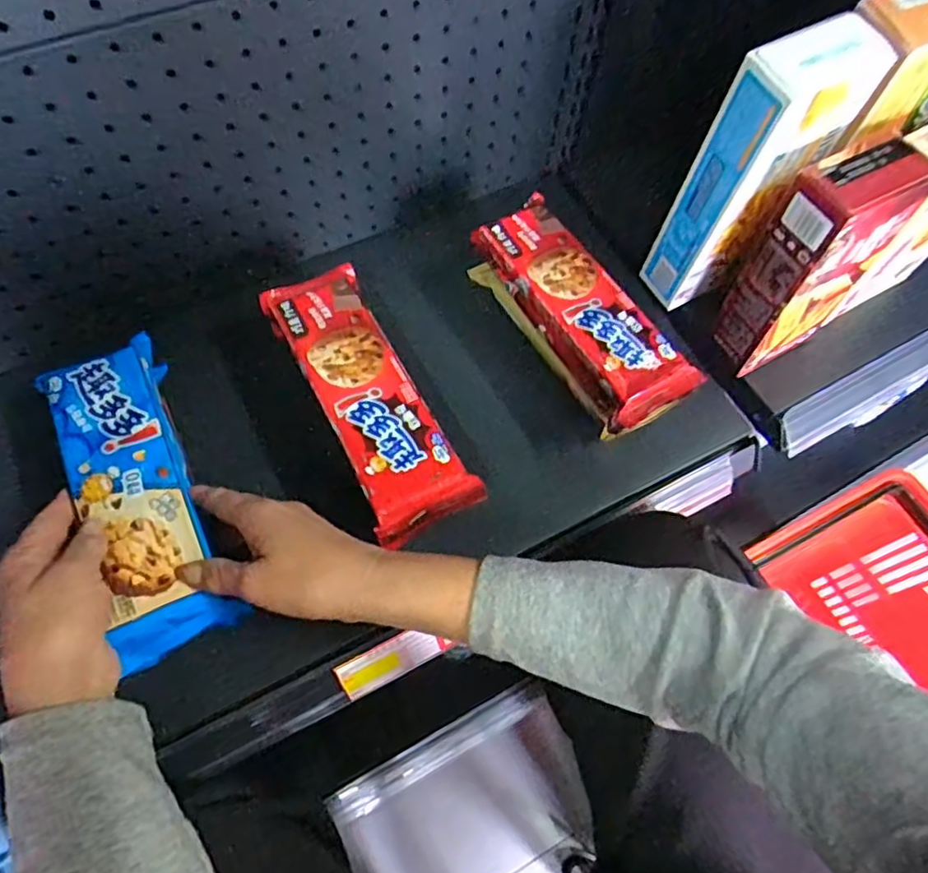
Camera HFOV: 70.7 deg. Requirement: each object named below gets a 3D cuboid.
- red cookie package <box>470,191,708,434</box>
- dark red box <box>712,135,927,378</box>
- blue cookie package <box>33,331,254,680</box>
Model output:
[{"bbox_3d":[0.096,-0.105,0.546,0.076,0.043,0.216,-31,69,-16],"label":"red cookie package"},{"bbox_3d":[0.272,-0.135,0.515,0.091,0.184,0.057,-25,67,-14],"label":"dark red box"},{"bbox_3d":[-0.228,0.037,0.458,0.075,0.040,0.222,-22,68,-13],"label":"blue cookie package"}]

